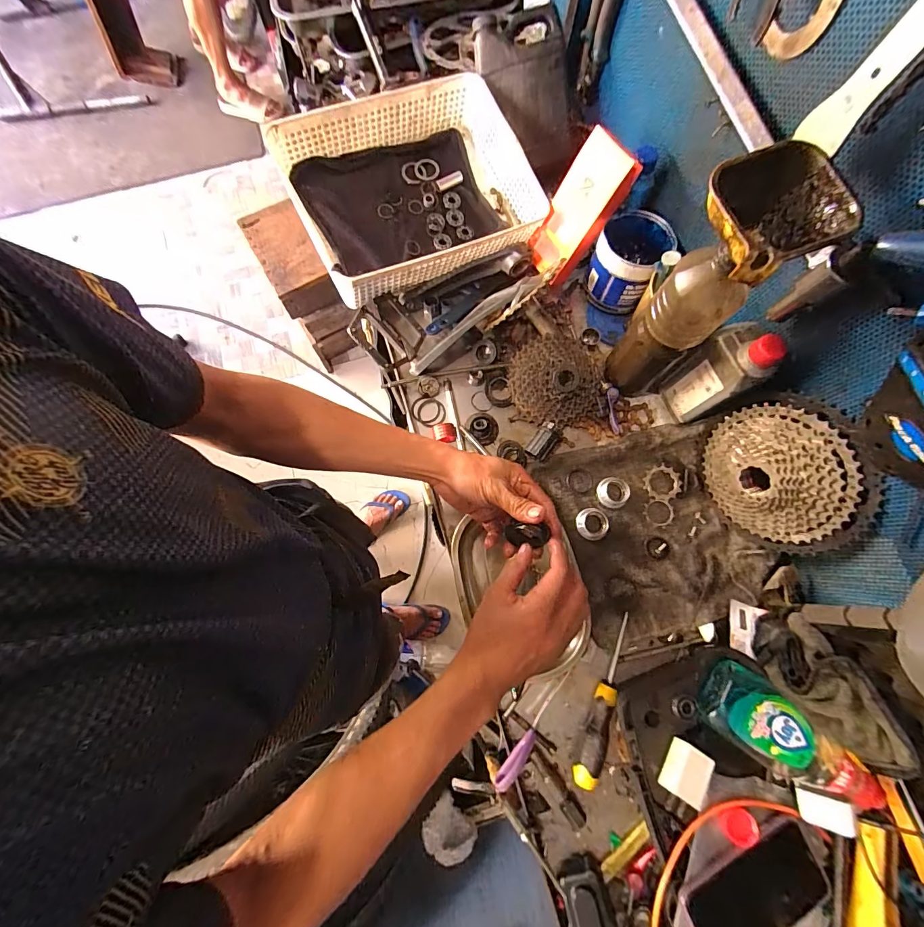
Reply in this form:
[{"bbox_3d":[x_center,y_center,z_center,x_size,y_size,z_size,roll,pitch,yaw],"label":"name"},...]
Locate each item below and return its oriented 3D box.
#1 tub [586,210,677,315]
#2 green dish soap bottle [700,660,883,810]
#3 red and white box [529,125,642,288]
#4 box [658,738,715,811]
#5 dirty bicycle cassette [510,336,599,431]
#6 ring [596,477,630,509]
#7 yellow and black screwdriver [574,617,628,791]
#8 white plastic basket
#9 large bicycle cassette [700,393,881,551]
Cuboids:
[{"bbox_3d":[0.239,-0.296,0.589,0.097,0.085,0.111,27,78,6],"label":"tub"},{"bbox_3d":[0.336,0.284,0.415,0.164,0.032,0.070,34,79,20],"label":"green dish soap bottle"},{"bbox_3d":[0.164,-0.356,0.572,0.046,0.181,0.083,-31,78,-32],"label":"red and white box"},{"bbox_3d":[0.236,0.324,0.423,0.042,0.014,0.051,26,71,33],"label":"box"},{"bbox_3d":[0.133,-0.122,0.574,0.124,0.050,0.125,0,77,-1],"label":"dirty bicycle cassette"},{"bbox_3d":[0.212,0.041,0.563,0.037,0.025,0.043,-23,78,-6],"label":"ring"},{"bbox_3d":[0.183,0.292,0.502,0.032,0.028,0.197,24,78,5],"label":"yellow and black screwdriver"},{"bbox_3d":[-0.062,-0.394,0.593,0.338,0.112,0.255,-23,78,-6],"label":"white plastic basket"},{"bbox_3d":[0.366,0.019,0.474,0.046,0.184,0.184,-13,76,-24],"label":"large bicycle cassette"}]

